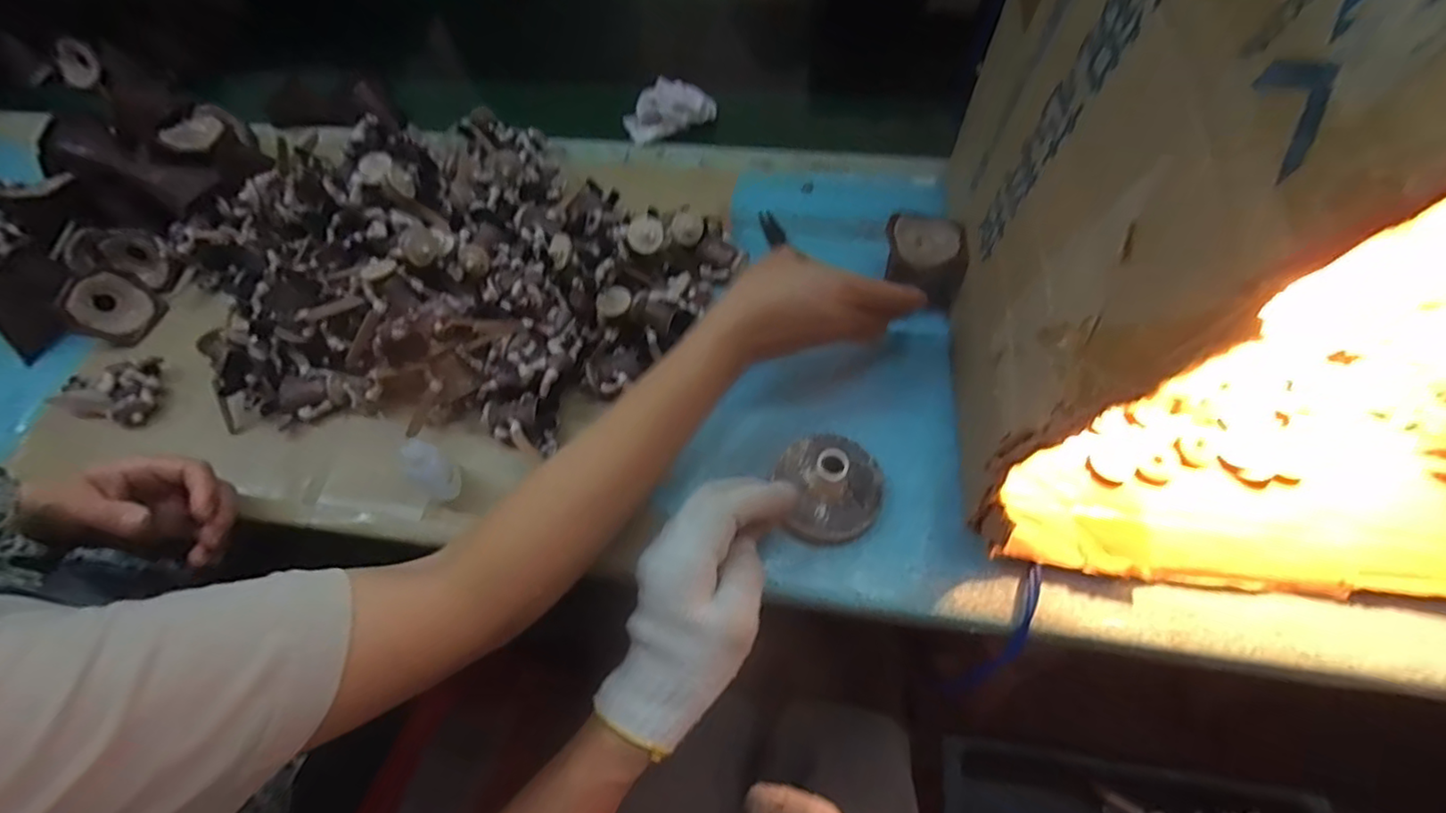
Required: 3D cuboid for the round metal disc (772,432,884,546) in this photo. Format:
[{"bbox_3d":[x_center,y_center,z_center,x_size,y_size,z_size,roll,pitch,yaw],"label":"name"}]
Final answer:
[{"bbox_3d":[0.074,0.049,0.423,0.071,0.045,0.077,-2,60,3],"label":"round metal disc"}]

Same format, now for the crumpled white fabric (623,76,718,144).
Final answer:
[{"bbox_3d":[-0.056,-0.317,0.646,0.096,0.033,0.039,-17,61,-5],"label":"crumpled white fabric"}]

